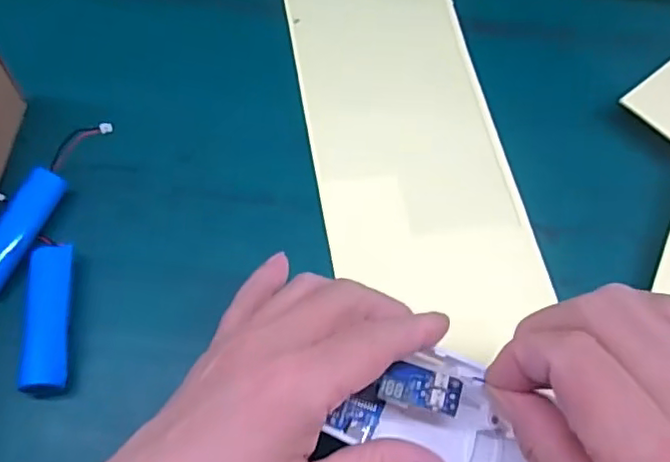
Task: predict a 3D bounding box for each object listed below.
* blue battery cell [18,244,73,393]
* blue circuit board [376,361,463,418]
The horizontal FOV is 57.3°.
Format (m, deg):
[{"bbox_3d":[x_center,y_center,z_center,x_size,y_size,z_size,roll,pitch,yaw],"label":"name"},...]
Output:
[{"bbox_3d":[-0.131,0.041,0.285,0.018,0.022,0.069,-6,63,-7],"label":"blue battery cell"},{"bbox_3d":[0.034,0.061,0.242,0.031,0.005,0.017,11,58,8],"label":"blue circuit board"}]

